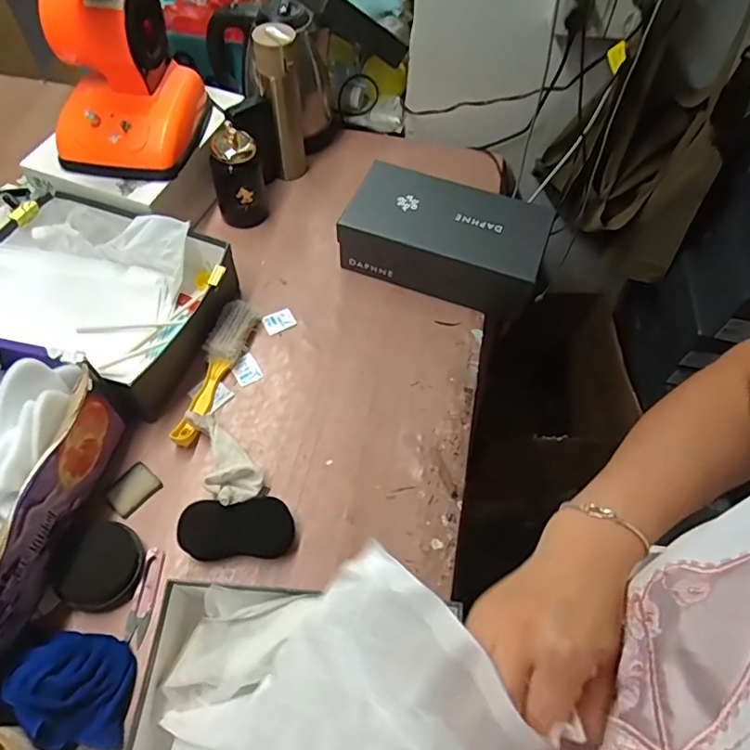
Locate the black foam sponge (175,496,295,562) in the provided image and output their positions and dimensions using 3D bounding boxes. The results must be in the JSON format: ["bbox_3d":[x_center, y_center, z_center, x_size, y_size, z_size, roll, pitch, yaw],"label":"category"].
[{"bbox_3d":[-0.161,0.180,0.639,0.128,0.038,0.062,-3,59,-6],"label":"black foam sponge"}]

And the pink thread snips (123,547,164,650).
[{"bbox_3d":[-0.258,0.247,0.617,0.020,0.007,0.099,5,58,-1],"label":"pink thread snips"}]

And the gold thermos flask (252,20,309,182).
[{"bbox_3d":[-0.152,-0.445,0.896,0.068,0.227,0.070,-5,59,-7],"label":"gold thermos flask"}]

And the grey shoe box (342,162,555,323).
[{"bbox_3d":[0.107,-0.210,0.845,0.287,0.107,0.145,19,59,8],"label":"grey shoe box"}]

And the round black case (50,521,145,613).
[{"bbox_3d":[-0.307,0.209,0.604,0.087,0.027,0.091,2,58,-3],"label":"round black case"}]

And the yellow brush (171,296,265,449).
[{"bbox_3d":[-0.222,-0.009,0.752,0.052,0.036,0.229,17,59,7],"label":"yellow brush"}]

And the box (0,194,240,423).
[{"bbox_3d":[-0.383,-0.116,0.752,0.322,0.094,0.249,21,60,9],"label":"box"}]

